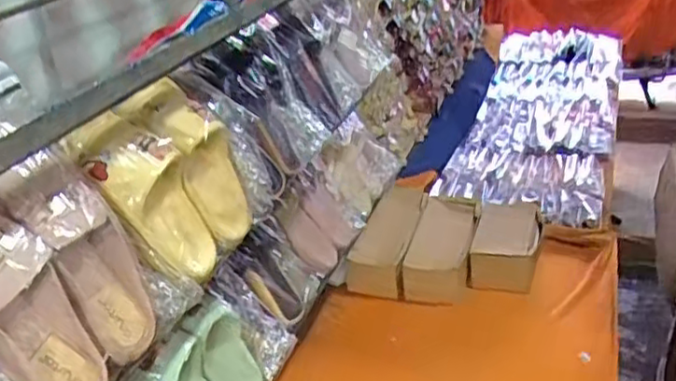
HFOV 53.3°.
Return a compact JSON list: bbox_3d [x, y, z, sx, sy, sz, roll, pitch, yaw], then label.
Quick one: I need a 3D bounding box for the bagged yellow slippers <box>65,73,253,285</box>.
[{"bbox_3d":[-0.182,-0.009,0.759,0.080,0.201,0.187,-15,23,33],"label":"bagged yellow slippers"}]

